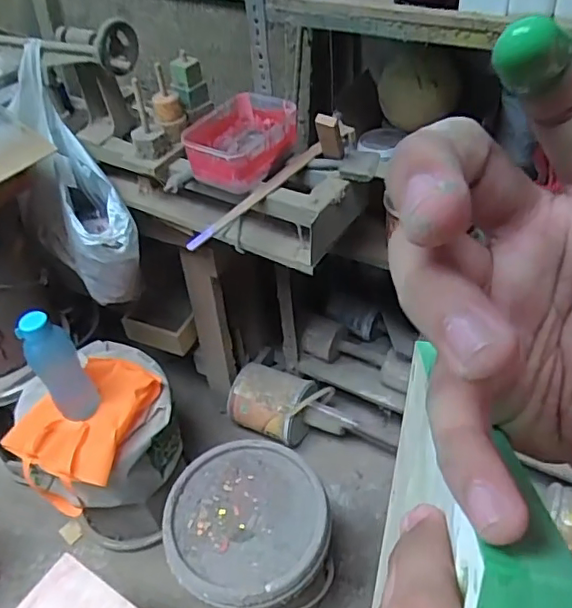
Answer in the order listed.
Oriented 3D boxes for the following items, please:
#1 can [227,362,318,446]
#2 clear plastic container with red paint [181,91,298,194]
[{"bbox_3d":[-0.033,0.276,1.567,0.214,0.147,0.164,17,48,24],"label":"can"},{"bbox_3d":[-0.077,-0.290,1.020,0.152,0.091,0.197,31,55,33],"label":"clear plastic container with red paint"}]

